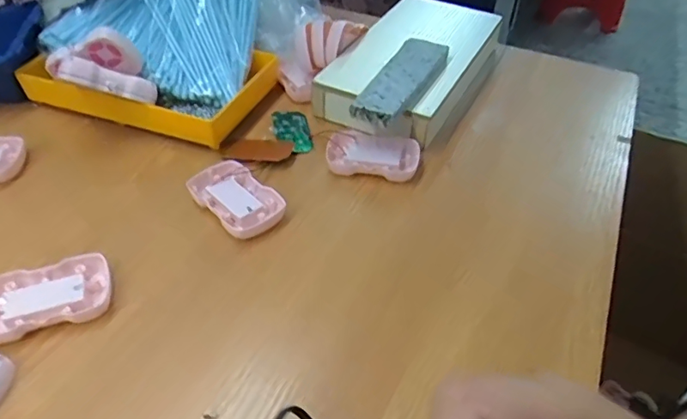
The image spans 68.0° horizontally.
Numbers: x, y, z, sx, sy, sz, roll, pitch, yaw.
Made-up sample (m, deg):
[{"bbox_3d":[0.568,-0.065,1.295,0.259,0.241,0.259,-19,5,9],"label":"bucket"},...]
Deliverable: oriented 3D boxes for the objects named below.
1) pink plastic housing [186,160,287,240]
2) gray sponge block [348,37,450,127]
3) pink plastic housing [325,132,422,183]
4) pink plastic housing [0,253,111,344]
[{"bbox_3d":[-0.094,-0.008,0.448,0.053,0.018,0.087,-33,54,-31],"label":"pink plastic housing"},{"bbox_3d":[0.063,-0.135,0.516,0.051,0.019,0.151,21,47,18],"label":"gray sponge block"},{"bbox_3d":[0.029,-0.050,0.495,0.088,0.019,0.052,10,44,8],"label":"pink plastic housing"},{"bbox_3d":[-0.215,0.066,0.368,0.087,0.017,0.056,-16,47,-18],"label":"pink plastic housing"}]

